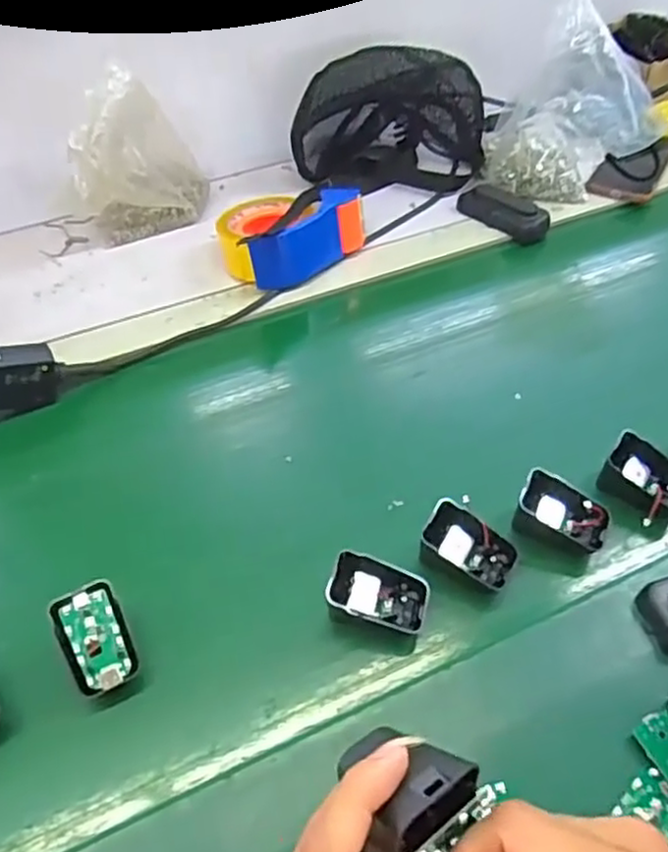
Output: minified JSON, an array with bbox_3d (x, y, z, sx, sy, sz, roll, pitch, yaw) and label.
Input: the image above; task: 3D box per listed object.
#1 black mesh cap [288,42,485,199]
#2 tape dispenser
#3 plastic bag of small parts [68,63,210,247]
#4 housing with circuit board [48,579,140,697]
[{"bbox_3d":[0.076,-0.384,0.840,0.190,0.135,0.171,22,50,20],"label":"black mesh cap"},{"bbox_3d":[-0.051,-0.214,0.753,0.147,0.065,0.108,-26,51,-22],"label":"tape dispenser"},{"bbox_3d":[-0.218,-0.300,0.769,0.141,0.150,0.084,-13,47,-11],"label":"plastic bag of small parts"},{"bbox_3d":[-0.157,0.139,0.456,0.042,0.018,0.066,-23,56,-18],"label":"housing with circuit board"}]

